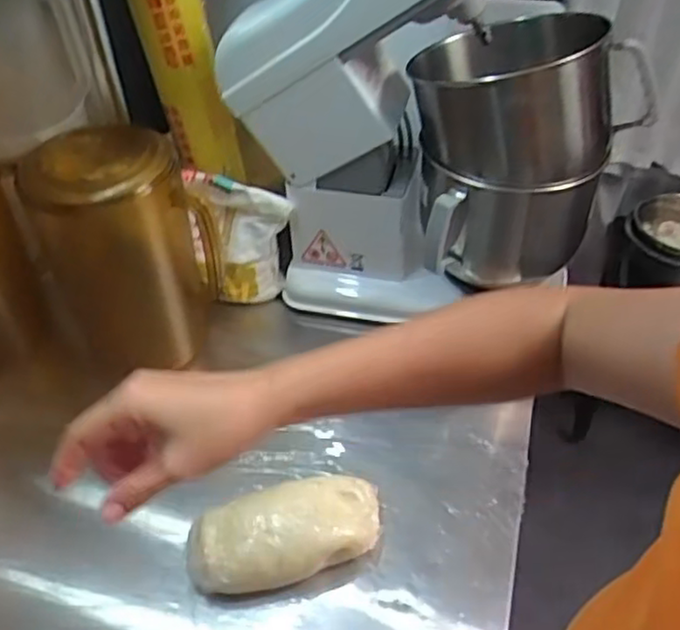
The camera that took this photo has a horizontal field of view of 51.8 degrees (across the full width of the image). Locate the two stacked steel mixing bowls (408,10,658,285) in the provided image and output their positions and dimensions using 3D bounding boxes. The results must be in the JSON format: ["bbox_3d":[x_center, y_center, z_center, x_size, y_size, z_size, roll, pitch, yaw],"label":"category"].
[{"bbox_3d":[0.201,-0.219,0.874,0.217,0.269,0.246,-4,43,-2],"label":"two stacked steel mixing bowls"}]

